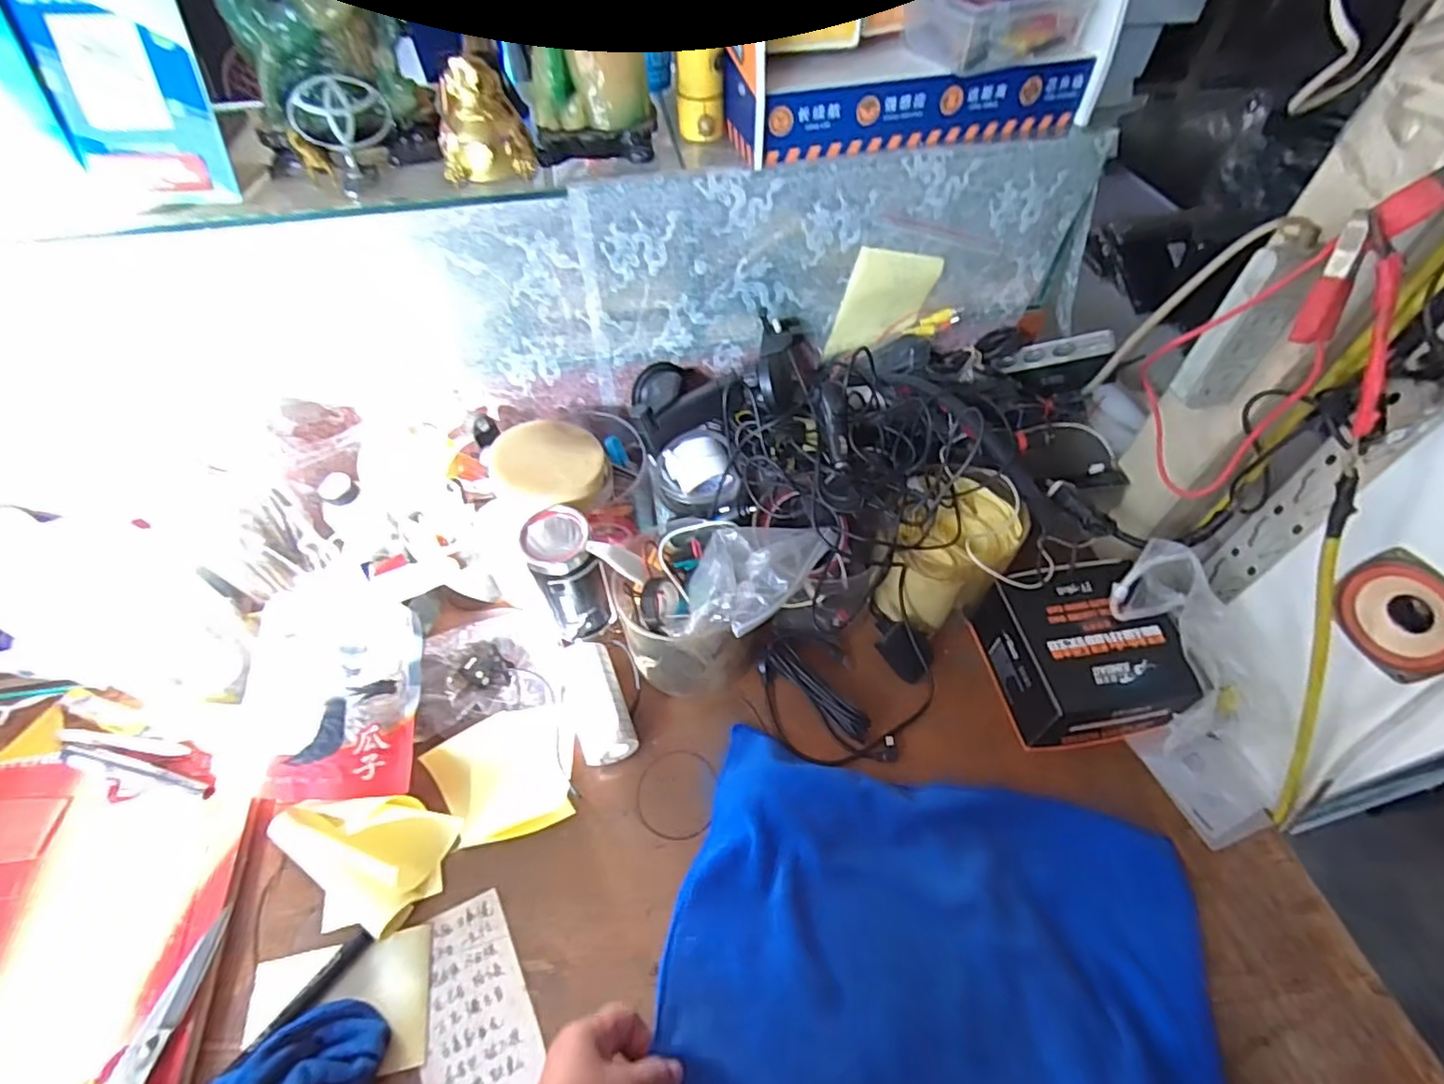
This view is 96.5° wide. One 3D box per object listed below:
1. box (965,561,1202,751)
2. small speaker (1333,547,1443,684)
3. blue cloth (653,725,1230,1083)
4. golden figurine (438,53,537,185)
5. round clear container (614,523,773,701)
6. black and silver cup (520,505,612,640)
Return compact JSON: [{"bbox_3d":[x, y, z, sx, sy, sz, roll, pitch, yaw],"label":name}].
[{"bbox_3d":[0.317,0.099,0.580,0.127,0.086,0.140,-7,53,-5],"label":"box"},{"bbox_3d":[0.449,0.048,0.422,0.023,0.071,0.075,-6,53,-5],"label":"small speaker"},{"bbox_3d":[0.153,0.301,0.456,0.366,0.046,0.275,12,54,9],"label":"blue cloth"},{"bbox_3d":[-0.189,-0.327,0.502,0.071,0.073,0.051,-14,54,-10],"label":"golden figurine"},{"bbox_3d":[-0.030,0.063,0.589,0.120,0.095,0.115,37,61,24],"label":"round clear container"},{"bbox_3d":[-0.137,0.033,0.587,0.065,0.138,0.055,-18,55,-13],"label":"black and silver cup"}]

